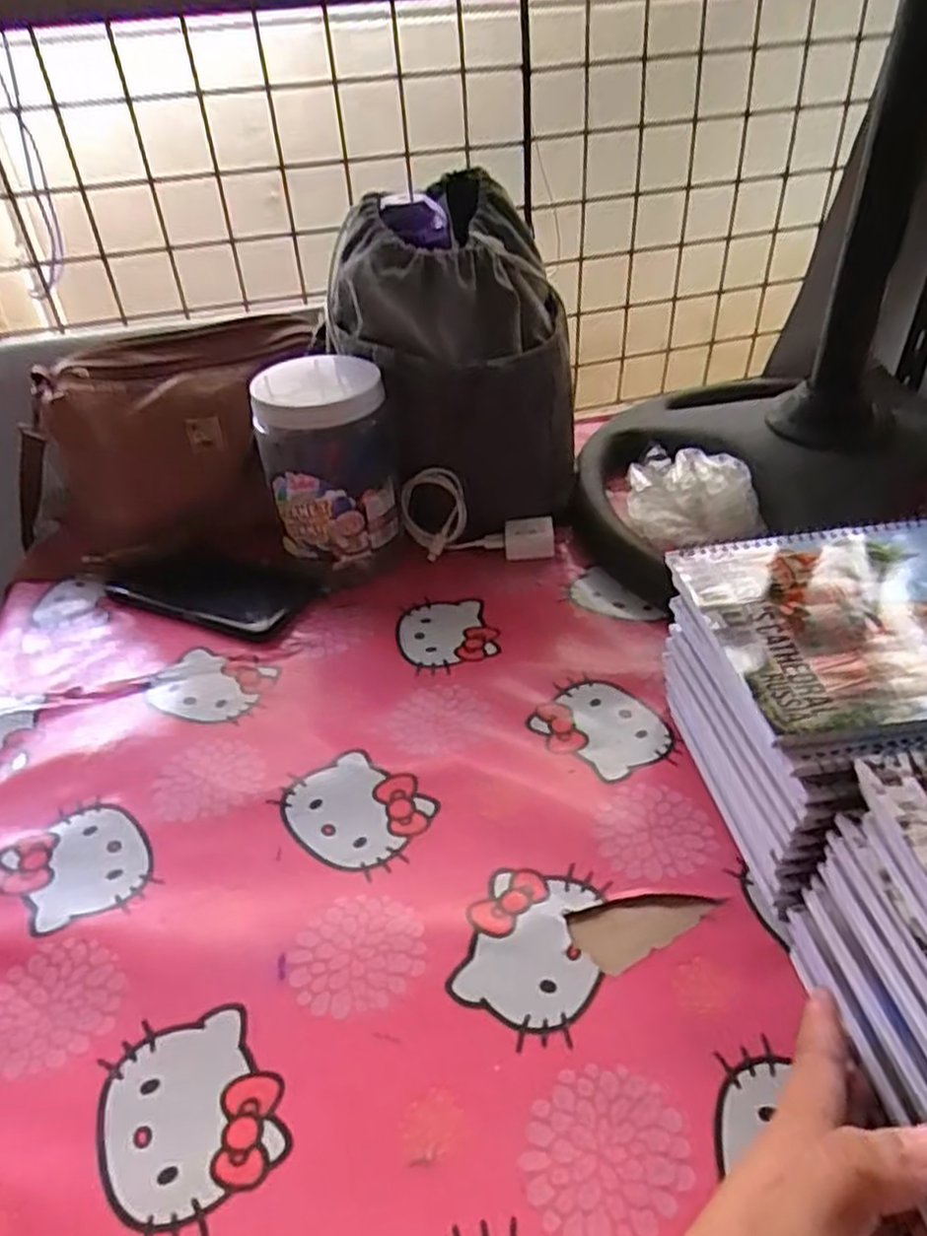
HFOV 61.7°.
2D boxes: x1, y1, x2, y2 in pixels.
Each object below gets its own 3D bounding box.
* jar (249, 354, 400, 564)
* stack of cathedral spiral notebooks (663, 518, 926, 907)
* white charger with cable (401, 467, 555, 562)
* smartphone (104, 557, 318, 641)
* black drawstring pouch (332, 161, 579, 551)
[{"bbox_3d":[-0.107,-0.116,0.628,0.103,0.154,0.099,-7,39,-2],"label":"jar"},{"bbox_3d":[0.227,0.044,0.422,0.189,0.117,0.160,-8,39,-3],"label":"stack of cathedral spiral notebooks"},{"bbox_3d":[0.015,-0.080,0.652,0.138,0.064,0.039,16,42,6],"label":"white charger with cable"},{"bbox_3d":[-0.208,-0.024,0.631,0.165,0.017,0.071,11,42,19],"label":"smartphone"},{"bbox_3d":[-0.012,-0.210,0.660,0.187,0.247,0.178,-7,39,-2],"label":"black drawstring pouch"}]

